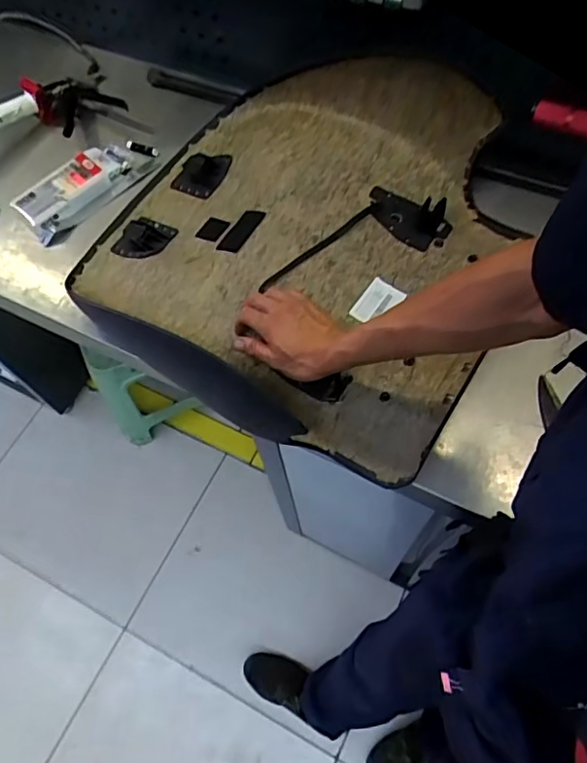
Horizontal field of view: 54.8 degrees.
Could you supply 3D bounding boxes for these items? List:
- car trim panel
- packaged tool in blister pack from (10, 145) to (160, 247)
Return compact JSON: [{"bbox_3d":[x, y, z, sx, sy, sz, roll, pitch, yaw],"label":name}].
[{"bbox_3d":[0.000,-0.202,0.761,0.566,0.198,0.528,29,66,13],"label":"car trim panel"},{"bbox_3d":[-0.357,-0.336,0.975,0.100,0.061,0.239,41,73,21],"label":"packaged tool in blister pack"}]

